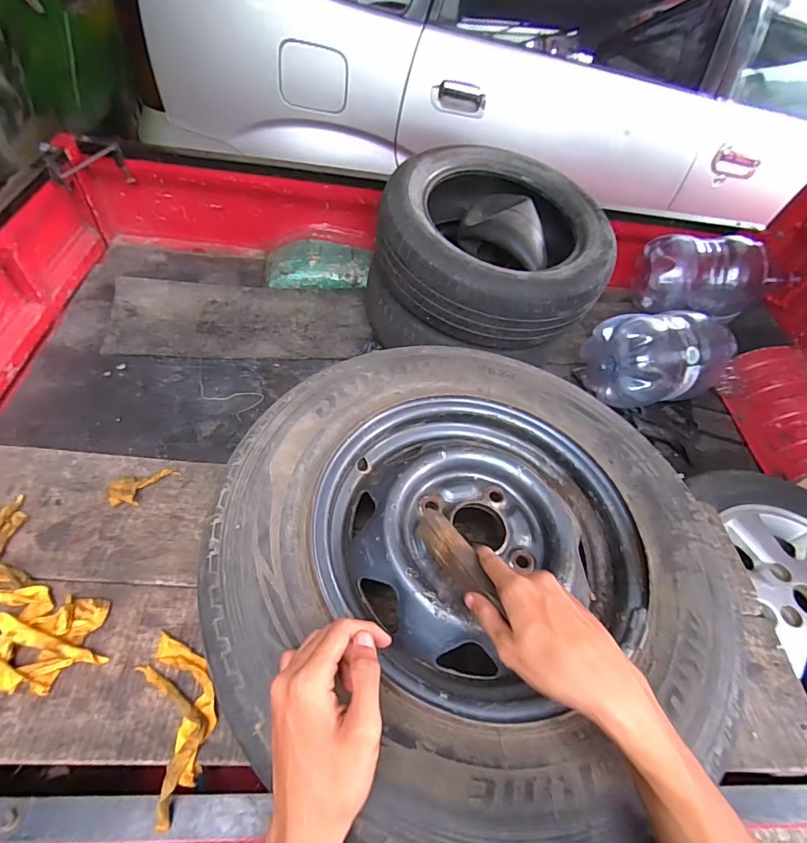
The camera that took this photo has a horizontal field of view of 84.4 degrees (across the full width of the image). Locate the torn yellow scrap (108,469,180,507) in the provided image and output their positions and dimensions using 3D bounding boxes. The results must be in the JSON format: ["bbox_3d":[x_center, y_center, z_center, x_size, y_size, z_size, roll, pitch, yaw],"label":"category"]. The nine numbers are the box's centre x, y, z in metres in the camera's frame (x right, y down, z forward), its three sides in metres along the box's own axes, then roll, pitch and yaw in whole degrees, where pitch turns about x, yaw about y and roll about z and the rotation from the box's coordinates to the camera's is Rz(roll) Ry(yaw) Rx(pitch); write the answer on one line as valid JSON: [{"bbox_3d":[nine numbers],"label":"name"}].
[{"bbox_3d":[-0.347,0.086,0.596,0.041,0.017,0.084,38,42,24],"label":"torn yellow scrap"}]

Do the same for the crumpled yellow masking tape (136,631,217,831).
[{"bbox_3d":[-0.230,0.310,0.466,0.073,0.058,0.159,-15,54,-14],"label":"crumpled yellow masking tape"}]

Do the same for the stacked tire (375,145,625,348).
[{"bbox_3d":[0.222,-0.470,1.107,0.528,0.223,0.589,5,52,1],"label":"stacked tire"}]

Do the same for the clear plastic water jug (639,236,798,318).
[{"bbox_3d":[0.983,-0.462,1.400,0.431,0.202,0.188,-2,52,-4],"label":"clear plastic water jug"}]

